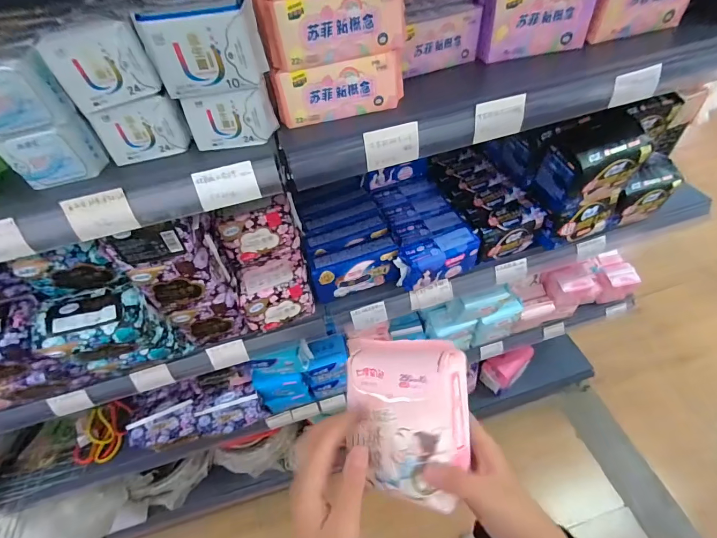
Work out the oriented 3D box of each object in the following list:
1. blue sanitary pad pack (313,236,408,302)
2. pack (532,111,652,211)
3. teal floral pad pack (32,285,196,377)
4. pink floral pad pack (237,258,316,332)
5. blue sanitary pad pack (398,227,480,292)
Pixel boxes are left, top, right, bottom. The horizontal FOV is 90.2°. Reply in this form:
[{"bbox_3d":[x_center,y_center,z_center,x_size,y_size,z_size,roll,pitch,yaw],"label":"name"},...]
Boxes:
[{"bbox_3d":[0.001,0.003,0.697,0.173,0.099,0.064,-11,49,-2],"label":"blue sanitary pad pack"},{"bbox_3d":[0.409,-0.185,0.633,0.137,0.123,0.100,-14,49,-5],"label":"pack"},{"bbox_3d":[-0.389,0.114,0.582,0.149,0.171,0.089,-12,49,-4],"label":"teal floral pad pack"},{"bbox_3d":[-0.154,0.046,0.675,0.126,0.099,0.083,-18,50,-8],"label":"pink floral pad pack"},{"bbox_3d":[0.154,-0.017,0.684,0.145,0.086,0.058,-17,50,-8],"label":"blue sanitary pad pack"}]

